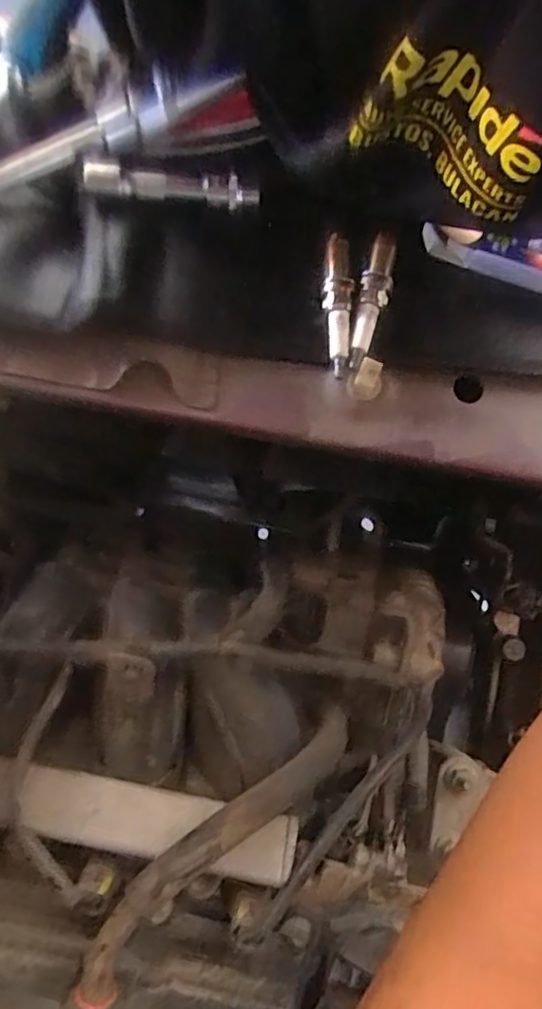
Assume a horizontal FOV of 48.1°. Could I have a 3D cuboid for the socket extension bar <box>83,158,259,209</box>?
[{"bbox_3d":[-0.053,-0.172,0.325,0.090,0.016,0.013,3,79,2],"label":"socket extension bar"}]

